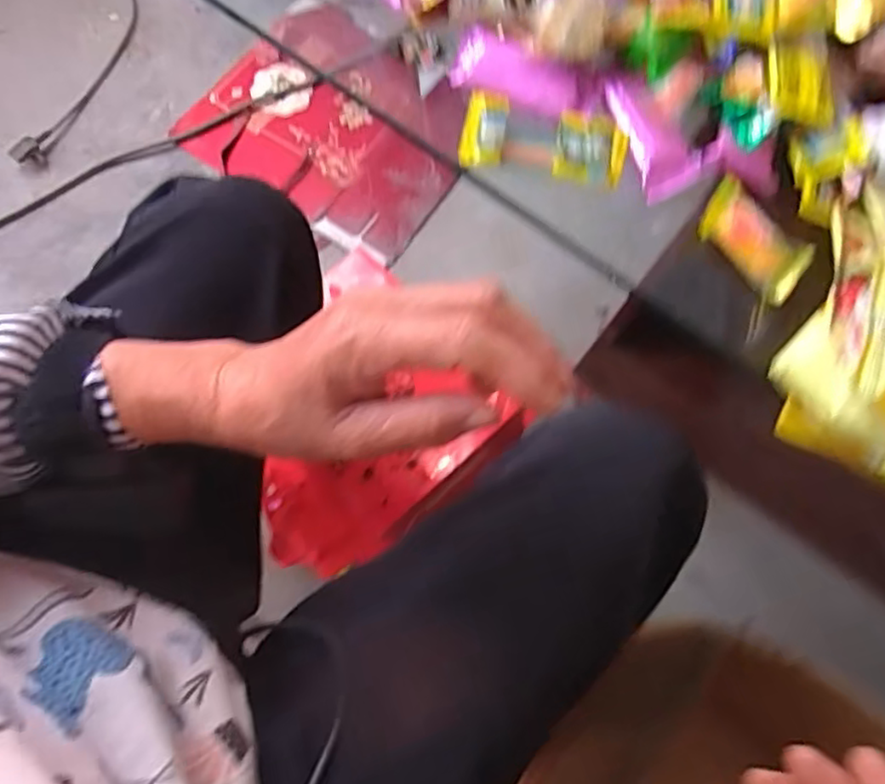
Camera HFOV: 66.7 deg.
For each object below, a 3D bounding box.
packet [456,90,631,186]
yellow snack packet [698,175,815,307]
[{"bbox_3d":[0.063,-0.155,0.416,0.100,0.021,0.038,10,71,1],"label":"packet"},{"bbox_3d":[0.185,-0.090,0.400,0.071,0.015,0.033,45,107,5],"label":"yellow snack packet"}]

